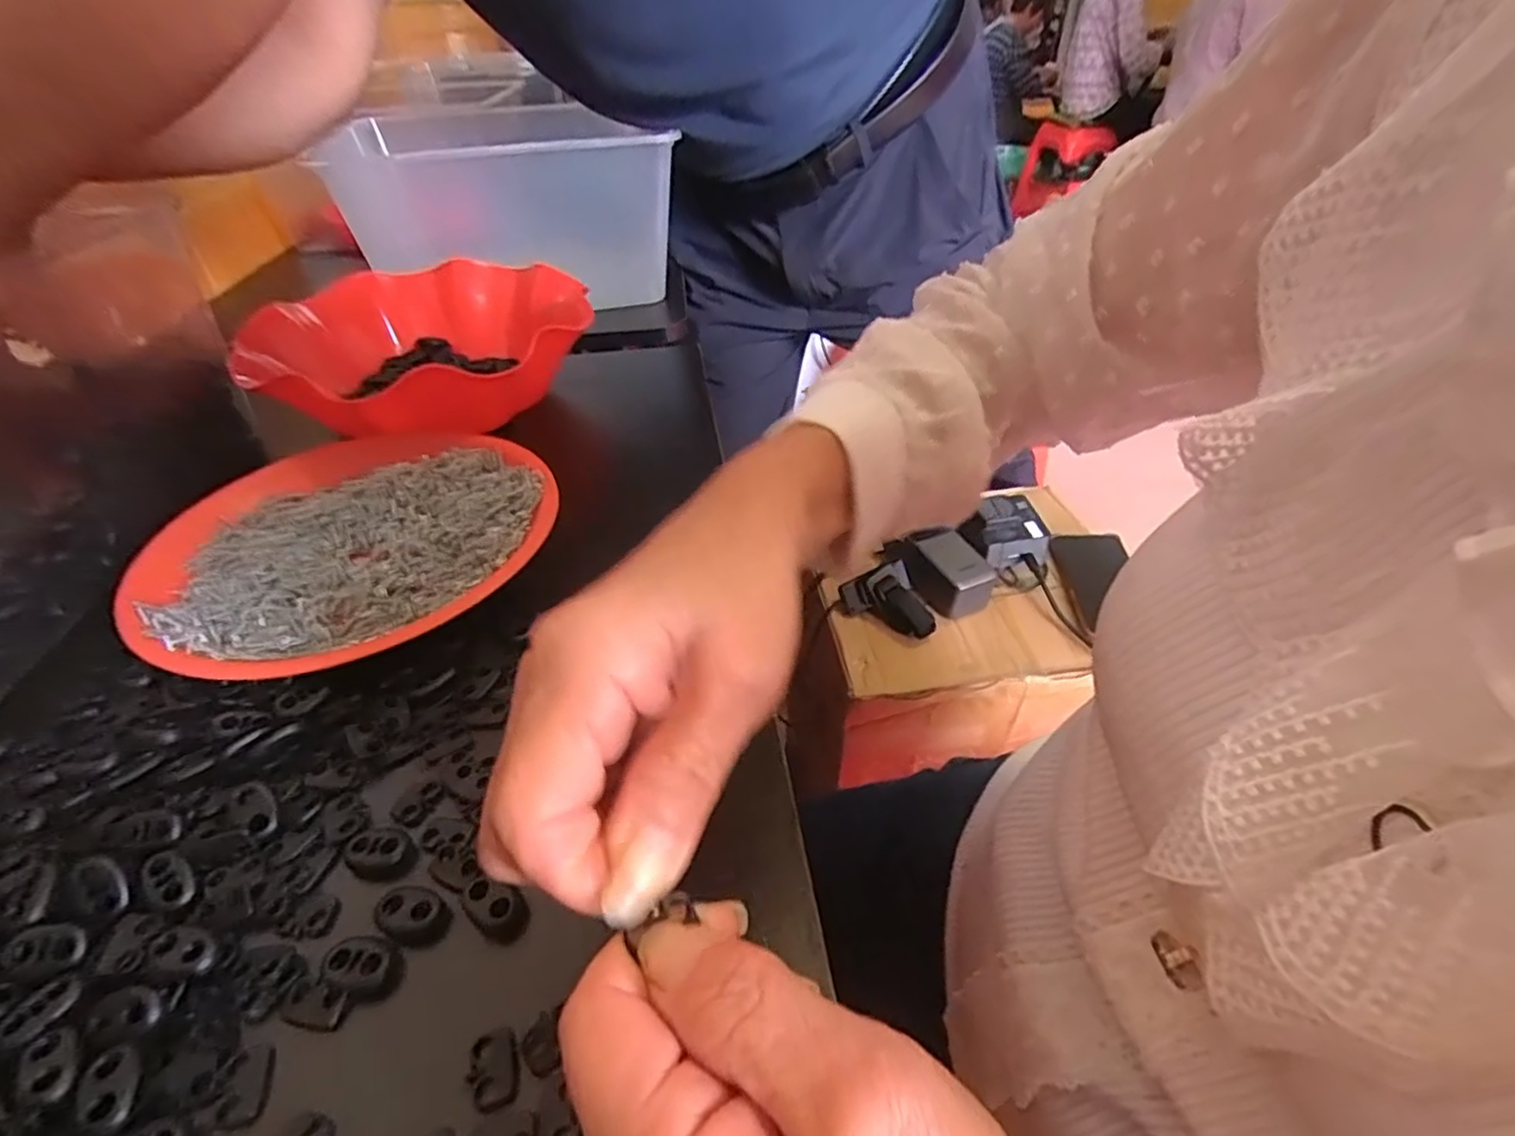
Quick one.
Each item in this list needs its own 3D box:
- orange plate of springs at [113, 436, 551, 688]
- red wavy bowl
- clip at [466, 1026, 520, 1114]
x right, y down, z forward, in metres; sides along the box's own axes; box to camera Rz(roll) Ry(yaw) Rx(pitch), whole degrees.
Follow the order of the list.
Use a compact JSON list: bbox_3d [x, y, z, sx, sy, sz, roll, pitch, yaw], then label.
[{"bbox_3d":[-0.205,-0.018,0.346,0.188,0.030,0.191,-2,40,1],"label":"orange plate of springs"},{"bbox_3d":[-0.235,-0.154,0.475,0.209,0.067,0.206,-2,40,1],"label":"red wavy bowl"},{"bbox_3d":[-0.073,0.139,0.187,0.013,0.004,0.020,-15,41,-15],"label":"clip"}]

